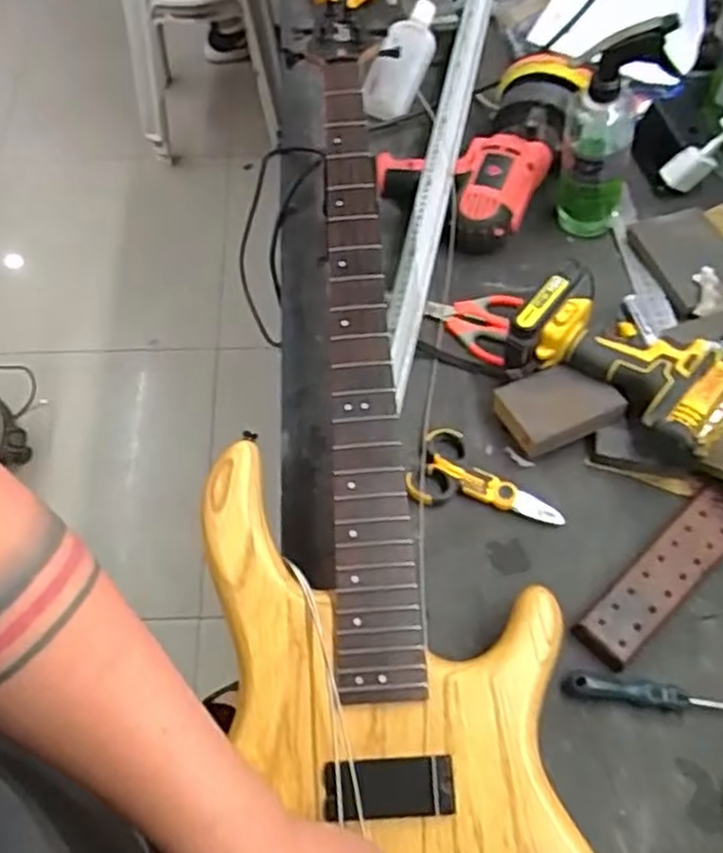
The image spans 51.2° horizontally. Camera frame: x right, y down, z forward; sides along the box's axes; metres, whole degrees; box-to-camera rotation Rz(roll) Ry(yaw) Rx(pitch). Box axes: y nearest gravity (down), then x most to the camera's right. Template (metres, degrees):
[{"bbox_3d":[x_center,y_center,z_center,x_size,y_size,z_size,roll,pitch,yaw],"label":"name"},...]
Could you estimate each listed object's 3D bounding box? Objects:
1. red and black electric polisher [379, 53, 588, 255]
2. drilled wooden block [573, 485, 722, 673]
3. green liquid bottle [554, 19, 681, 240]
[{"bbox_3d":[0.124,-0.314,0.830,0.181,0.112,0.215,24,64,12],"label":"red and black electric polisher"},{"bbox_3d":[0.260,0.126,0.642,0.189,0.016,0.049,-39,68,-19],"label":"drilled wooden block"},{"bbox_3d":[0.241,-0.290,0.740,0.078,0.227,0.060,15,62,8],"label":"green liquid bottle"}]

